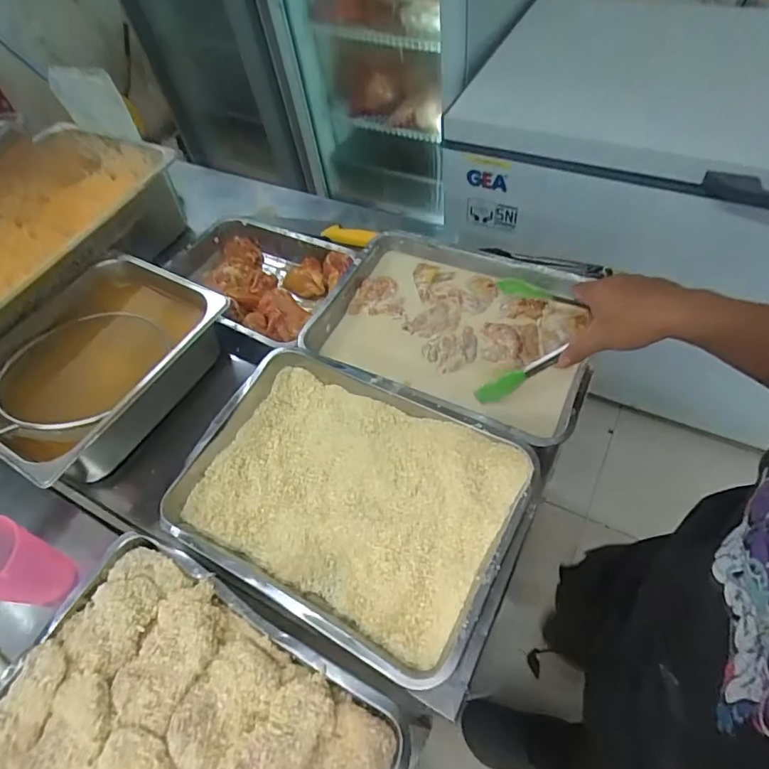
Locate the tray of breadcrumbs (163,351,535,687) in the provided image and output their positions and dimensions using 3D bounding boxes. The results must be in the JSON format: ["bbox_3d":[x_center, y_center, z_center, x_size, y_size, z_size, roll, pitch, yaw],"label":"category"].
[{"bbox_3d":[-0.047,0.134,0.610,0.396,0.073,0.278,22,61,21],"label":"tray of breadcrumbs"}]

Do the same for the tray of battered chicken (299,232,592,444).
[{"bbox_3d":[0.099,-0.079,0.724,0.374,0.054,0.288,17,60,18],"label":"tray of battered chicken"}]

